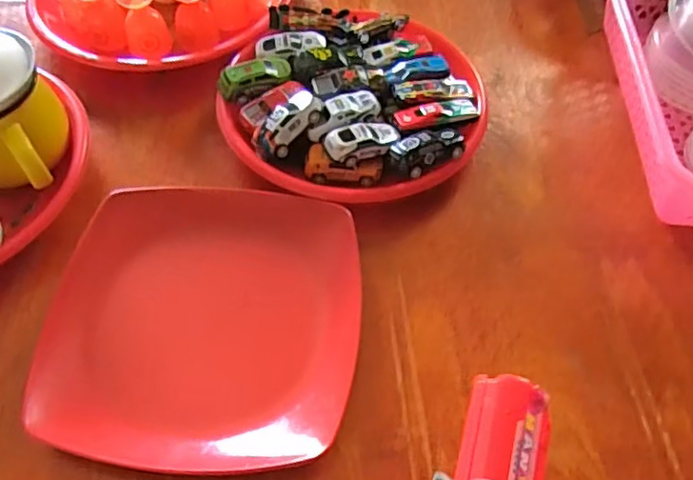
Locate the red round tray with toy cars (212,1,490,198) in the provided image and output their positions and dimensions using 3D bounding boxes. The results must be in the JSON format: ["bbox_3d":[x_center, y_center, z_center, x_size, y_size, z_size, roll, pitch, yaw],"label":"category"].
[{"bbox_3d":[0.009,-0.121,0.539,0.215,0.048,0.197,0,56,-1],"label":"red round tray with toy cars"}]

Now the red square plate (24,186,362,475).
[{"bbox_3d":[-0.097,0.050,0.432,0.204,0.024,0.210,1,56,0],"label":"red square plate"}]

